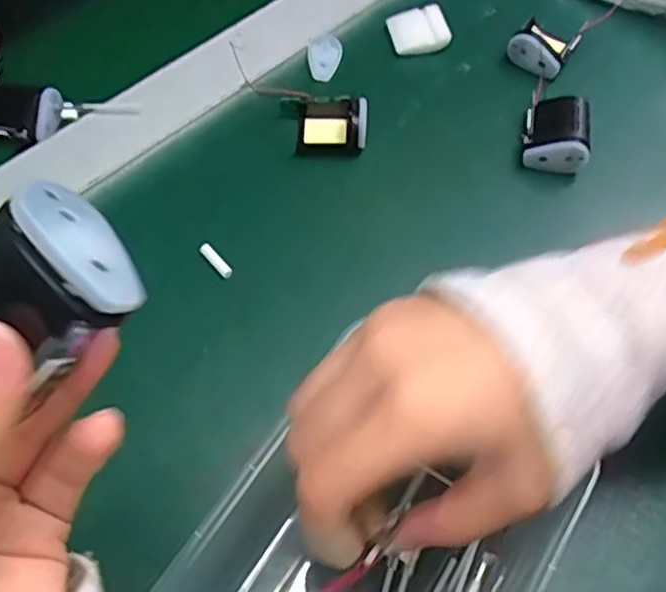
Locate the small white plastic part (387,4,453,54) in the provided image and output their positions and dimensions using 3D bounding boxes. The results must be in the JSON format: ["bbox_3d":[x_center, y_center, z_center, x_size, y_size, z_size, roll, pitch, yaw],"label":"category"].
[{"bbox_3d":[0.057,-0.177,0.449,0.035,0.012,0.037,-11,60,-8],"label":"small white plastic part"}]

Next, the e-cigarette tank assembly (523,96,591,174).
[{"bbox_3d":[0.132,-0.097,0.400,0.035,0.025,0.044,12,61,6],"label":"e-cigarette tank assembly"}]

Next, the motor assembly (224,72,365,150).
[{"bbox_3d":[-0.006,-0.103,0.403,0.051,0.019,0.037,3,59,0],"label":"motor assembly"}]

